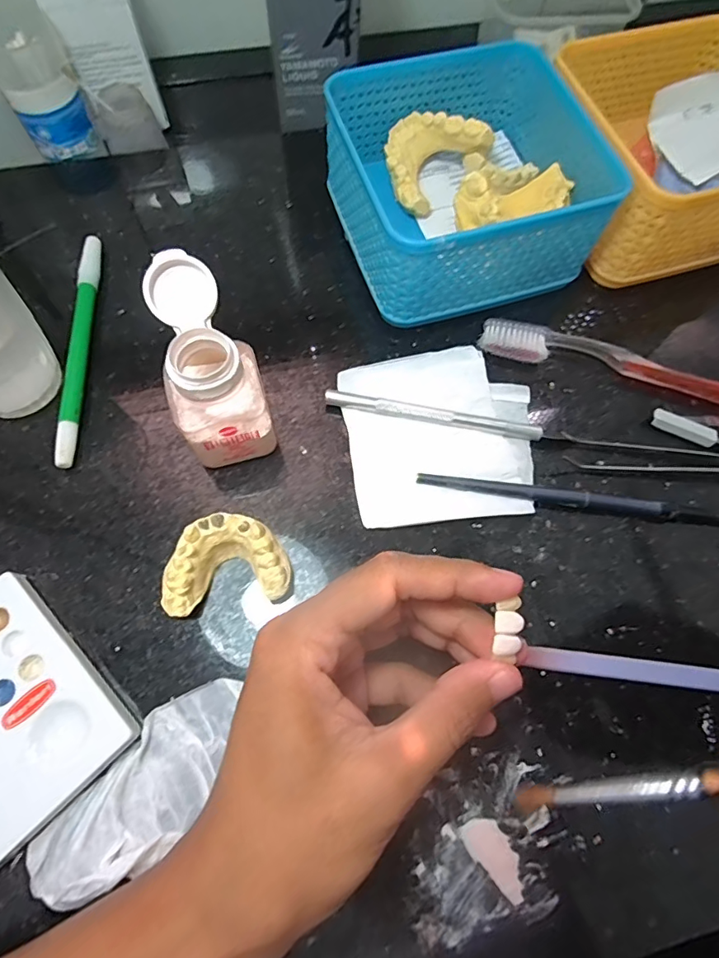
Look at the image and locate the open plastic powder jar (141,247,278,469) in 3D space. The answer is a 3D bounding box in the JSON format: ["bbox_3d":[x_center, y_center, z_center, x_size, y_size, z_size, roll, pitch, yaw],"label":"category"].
[{"bbox_3d":[-0.068,-0.050,0.229,0.040,0.077,0.065,-15,70,-8],"label":"open plastic powder jar"}]

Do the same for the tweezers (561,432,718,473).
[{"bbox_3d":[0.176,-0.011,0.256,0.135,0.011,0.017,4,69,-1],"label":"tweezers"}]

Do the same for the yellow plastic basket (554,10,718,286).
[{"bbox_3d":[0.187,-0.198,0.301,0.131,0.070,0.132,-16,70,-9],"label":"yellow plastic basket"}]

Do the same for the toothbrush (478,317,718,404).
[{"bbox_3d":[0.160,-0.060,0.274,0.185,0.011,0.018,15,69,3],"label":"toothbrush"}]

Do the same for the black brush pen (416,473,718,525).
[{"bbox_3d":[0.110,0.011,0.247,0.160,0.008,0.008,7,69,0],"label":"black brush pen"}]

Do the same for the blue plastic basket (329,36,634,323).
[{"bbox_3d":[0.058,-0.168,0.284,0.128,0.065,0.129,-16,70,-8],"label":"blue plastic basket"}]

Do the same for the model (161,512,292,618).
[{"bbox_3d":[-0.061,0.038,0.224,0.054,0.025,0.038,-8,69,-6],"label":"model"}]

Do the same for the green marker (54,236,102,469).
[{"bbox_3d":[-0.153,-0.074,0.270,0.011,0.011,0.144,-3,69,-4],"label":"green marker"}]

